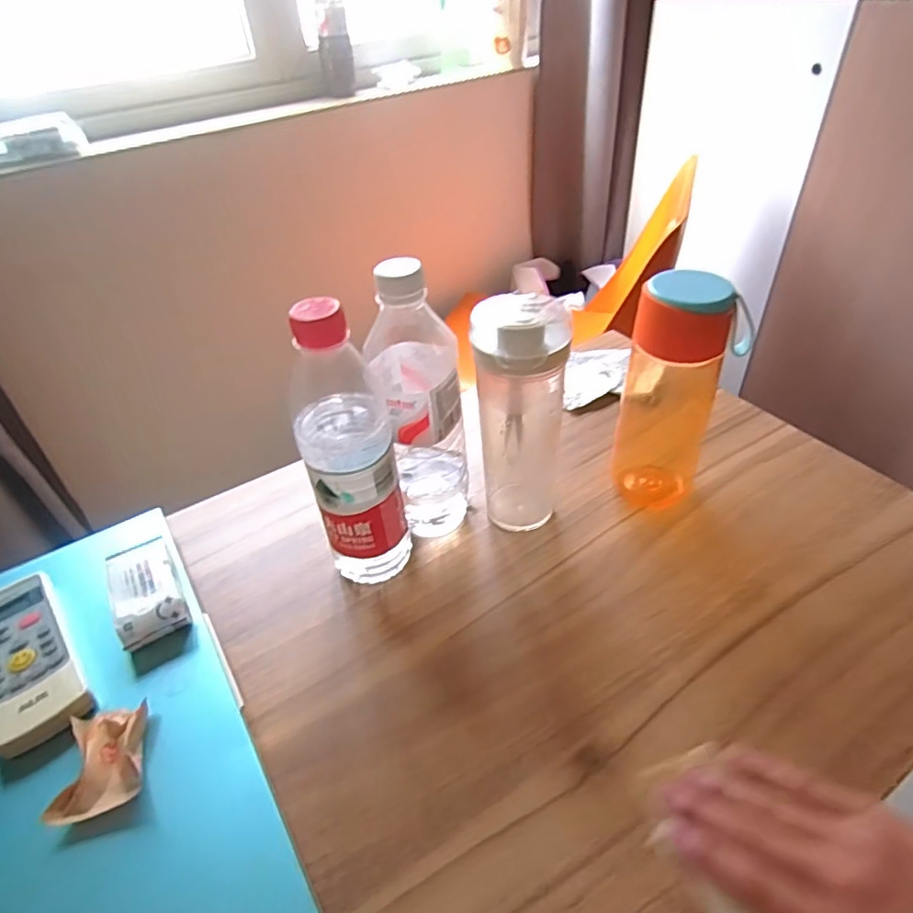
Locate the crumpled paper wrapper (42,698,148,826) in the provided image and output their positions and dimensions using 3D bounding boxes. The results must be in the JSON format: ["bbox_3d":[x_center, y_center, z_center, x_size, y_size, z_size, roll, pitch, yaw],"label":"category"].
[{"bbox_3d":[-0.207,0.176,0.339,0.045,0.014,0.059,-14,42,-9],"label":"crumpled paper wrapper"}]

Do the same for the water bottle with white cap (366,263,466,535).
[{"bbox_3d":[-0.026,-0.036,0.443,0.060,0.228,0.073,-9,42,-3],"label":"water bottle with white cap"}]

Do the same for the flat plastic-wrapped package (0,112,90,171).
[{"bbox_3d":[-0.717,-0.503,0.937,0.209,0.053,0.066,-30,47,-24],"label":"flat plastic-wrapped package"}]

